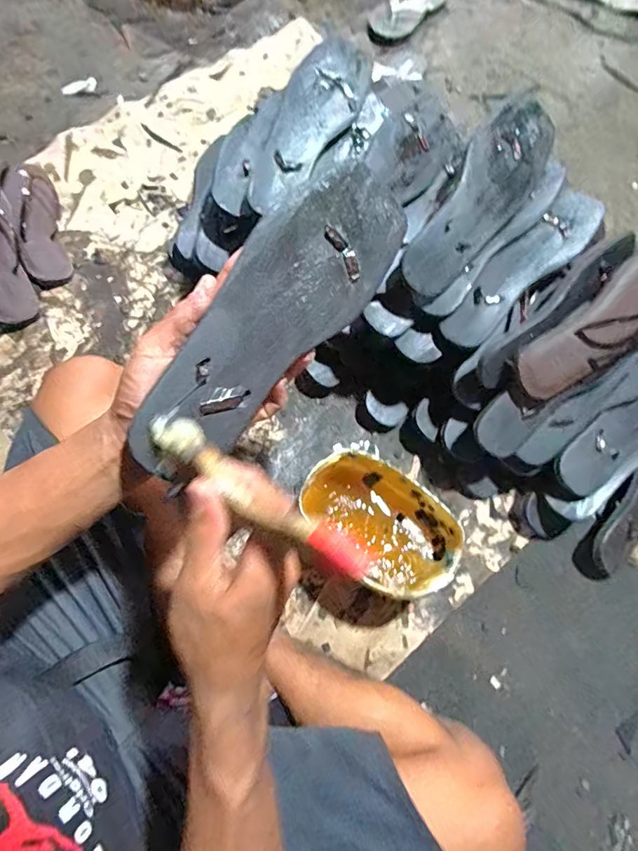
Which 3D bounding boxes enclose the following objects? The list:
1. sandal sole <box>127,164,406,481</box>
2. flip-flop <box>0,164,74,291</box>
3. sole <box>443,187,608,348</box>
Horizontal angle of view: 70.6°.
[{"bbox_3d":[-0.032,-0.079,0.317,0.258,0.007,0.089,-47,118,-11],"label":"sandal sole"},{"bbox_3d":[-0.484,-0.348,0.768,0.081,0.045,0.263,-9,72,-39],"label":"flip-flop"},{"bbox_3d":[0.254,-0.195,0.562,0.244,0.014,0.064,-44,77,1],"label":"sole"}]

